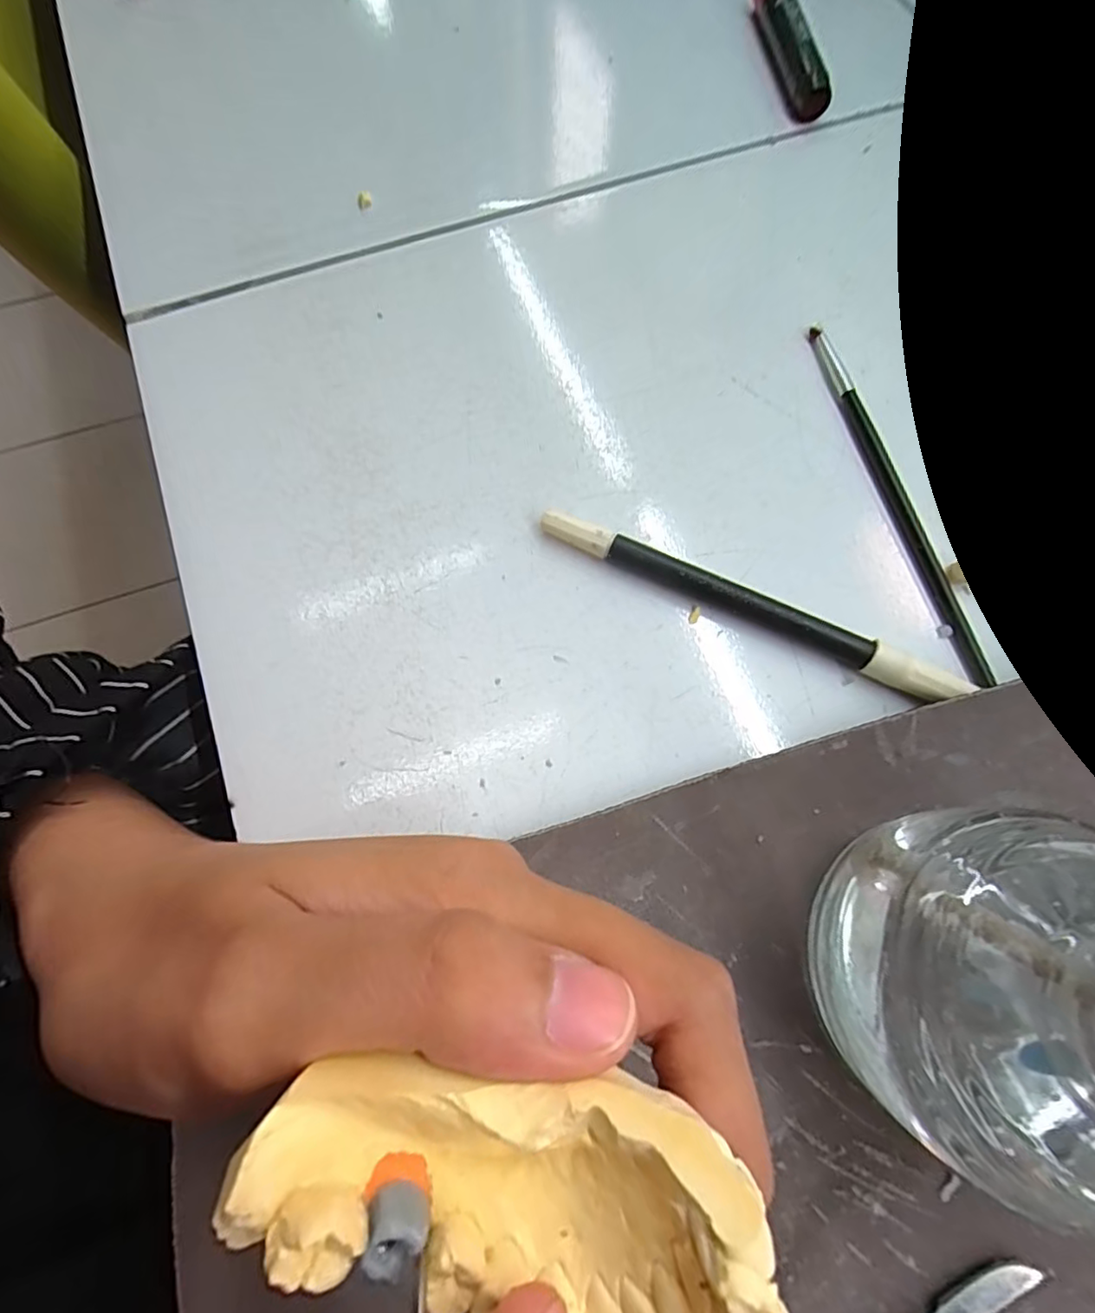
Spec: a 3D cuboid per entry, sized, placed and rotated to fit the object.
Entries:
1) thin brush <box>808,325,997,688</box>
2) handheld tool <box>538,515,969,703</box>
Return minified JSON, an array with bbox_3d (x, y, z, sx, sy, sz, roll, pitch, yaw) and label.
[{"bbox_3d":[0.119,-0.058,0.190,0.007,0.004,0.139,-14,72,-4],"label":"thin brush"},{"bbox_3d":[0.059,-0.016,0.174,0.131,0.010,0.009,25,74,9],"label":"handheld tool"}]

